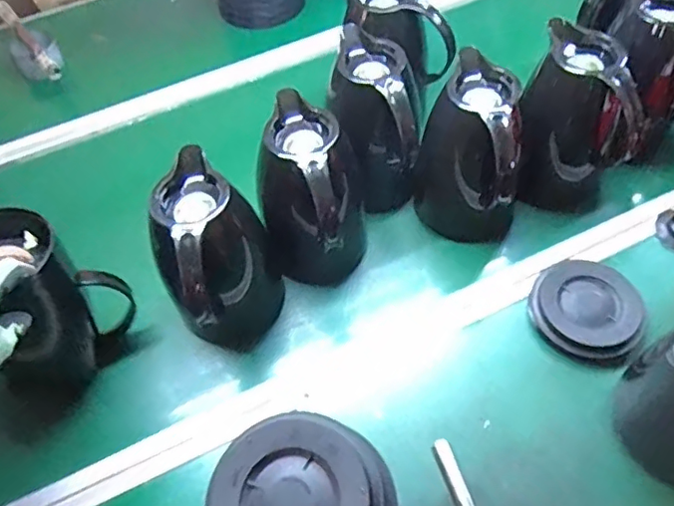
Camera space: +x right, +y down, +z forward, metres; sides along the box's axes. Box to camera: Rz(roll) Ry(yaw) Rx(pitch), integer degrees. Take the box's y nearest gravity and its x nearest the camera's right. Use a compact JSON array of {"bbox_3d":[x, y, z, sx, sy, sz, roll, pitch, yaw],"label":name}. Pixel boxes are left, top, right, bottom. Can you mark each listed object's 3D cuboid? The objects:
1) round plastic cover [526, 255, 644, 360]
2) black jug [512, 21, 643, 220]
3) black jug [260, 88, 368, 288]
[{"bbox_3d":[0.280,0.063,0.659,0.113,0.032,0.113,-2,54,3],"label":"round plastic cover"},{"bbox_3d":[0.286,-0.155,0.698,0.134,0.191,0.120,20,58,18],"label":"black jug"},{"bbox_3d":[-0.026,-0.049,0.657,0.105,0.207,0.139,-5,54,1],"label":"black jug"}]

